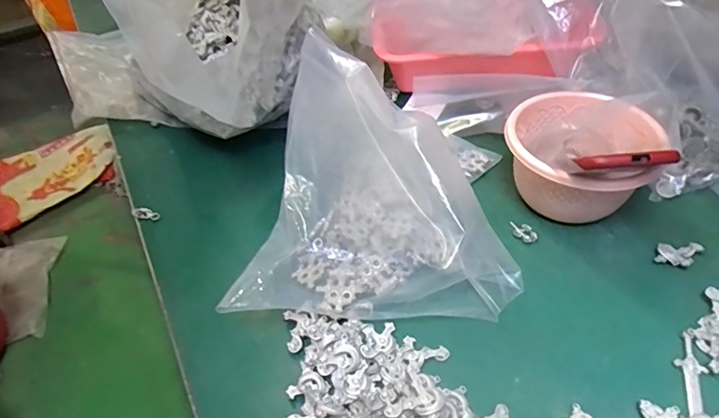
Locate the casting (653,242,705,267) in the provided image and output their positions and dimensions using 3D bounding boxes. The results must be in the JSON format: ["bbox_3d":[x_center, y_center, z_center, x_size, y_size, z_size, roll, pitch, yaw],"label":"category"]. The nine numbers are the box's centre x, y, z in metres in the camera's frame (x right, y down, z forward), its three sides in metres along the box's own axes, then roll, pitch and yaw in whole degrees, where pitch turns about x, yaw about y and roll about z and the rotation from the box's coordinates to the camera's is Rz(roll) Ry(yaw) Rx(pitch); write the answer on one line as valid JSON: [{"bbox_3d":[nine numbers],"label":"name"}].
[{"bbox_3d":[0.312,0.042,0.460,0.047,0.006,0.031,-35,53,-26],"label":"casting"}]

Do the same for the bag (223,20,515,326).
[{"bbox_3d":[0.009,-0.045,0.490,0.252,0.123,0.310,-5,46,-1],"label":"bag"}]

